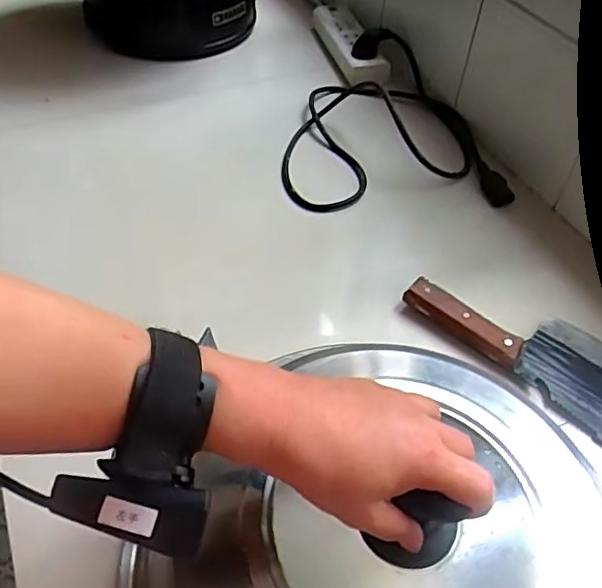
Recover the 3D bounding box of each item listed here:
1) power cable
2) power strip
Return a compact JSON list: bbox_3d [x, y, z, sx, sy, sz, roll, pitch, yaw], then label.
[{"bbox_3d":[0.104,-0.240,0.753,0.261,0.054,0.336,-1,47,-4],"label":"power cable"},{"bbox_3d":[0.071,-0.386,0.893,0.063,0.033,0.203,-11,49,-13],"label":"power strip"}]

